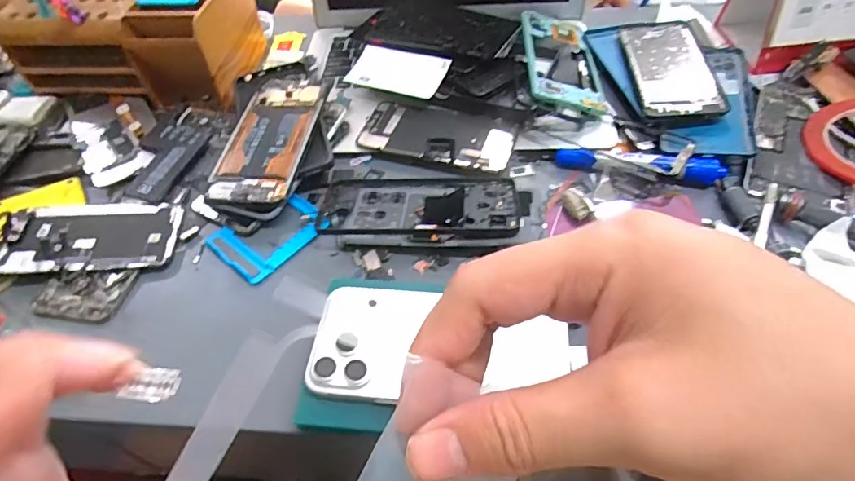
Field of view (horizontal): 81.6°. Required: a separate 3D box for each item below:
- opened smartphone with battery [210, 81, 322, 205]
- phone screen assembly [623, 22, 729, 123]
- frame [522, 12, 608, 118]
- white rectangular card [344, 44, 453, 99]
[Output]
[{"bbox_3d":[-0.141,-0.092,0.444,0.073,0.007,0.144,4,56,10],"label":"opened smartphone with battery"},{"bbox_3d":[0.241,-0.176,0.495,0.073,0.013,0.159,1,50,5],"label":"phone screen assembly"},{"bbox_3d":[0.135,-0.185,0.509,0.075,0.014,0.161,10,51,-10],"label":"frame"},{"bbox_3d":[-0.030,-0.173,0.506,0.098,0.005,0.053,17,69,17],"label":"white rectangular card"}]

